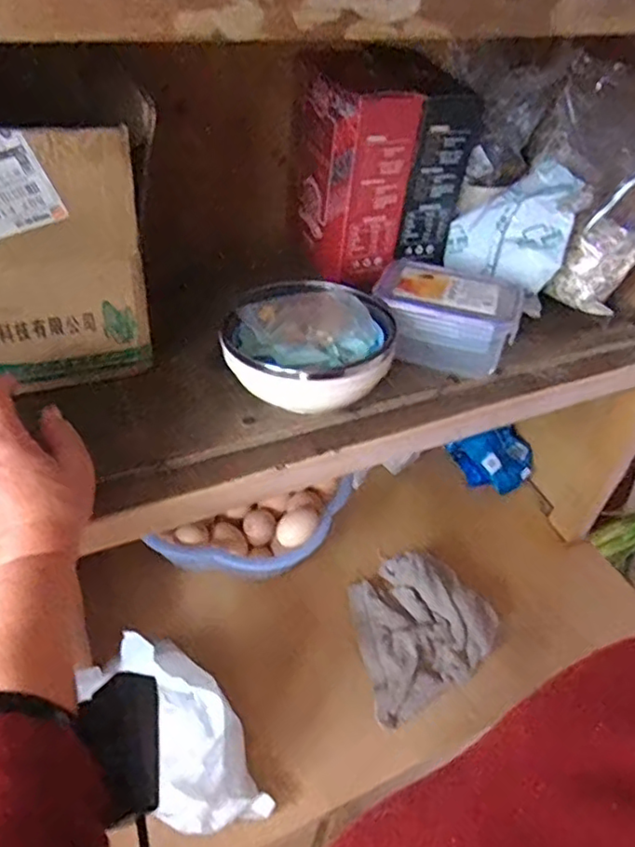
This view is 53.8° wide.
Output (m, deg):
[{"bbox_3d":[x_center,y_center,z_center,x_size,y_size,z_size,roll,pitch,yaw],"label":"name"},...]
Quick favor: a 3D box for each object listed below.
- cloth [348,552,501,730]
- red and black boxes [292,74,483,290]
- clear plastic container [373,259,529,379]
[{"bbox_3d":[0.108,0.230,0.720,0.185,0.034,0.154,-27,53,-31],"label":"cloth"},{"bbox_3d":[0.065,-0.273,0.680,0.161,0.182,0.144,-17,48,-24],"label":"red and black boxes"},{"bbox_3d":[0.119,-0.100,0.585,0.131,0.059,0.100,19,44,12],"label":"clear plastic container"}]

